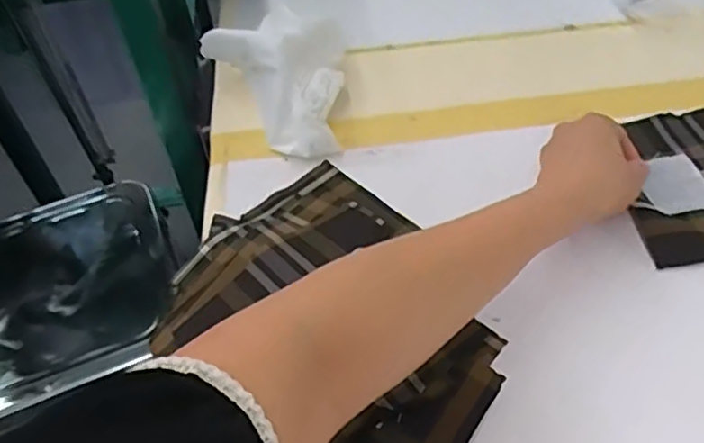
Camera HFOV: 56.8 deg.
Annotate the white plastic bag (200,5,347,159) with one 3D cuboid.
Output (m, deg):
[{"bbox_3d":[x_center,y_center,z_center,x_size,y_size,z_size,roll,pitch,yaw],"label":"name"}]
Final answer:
[{"bbox_3d":[-0.053,-0.130,0.578,0.100,0.069,0.162,-29,54,-19],"label":"white plastic bag"}]

